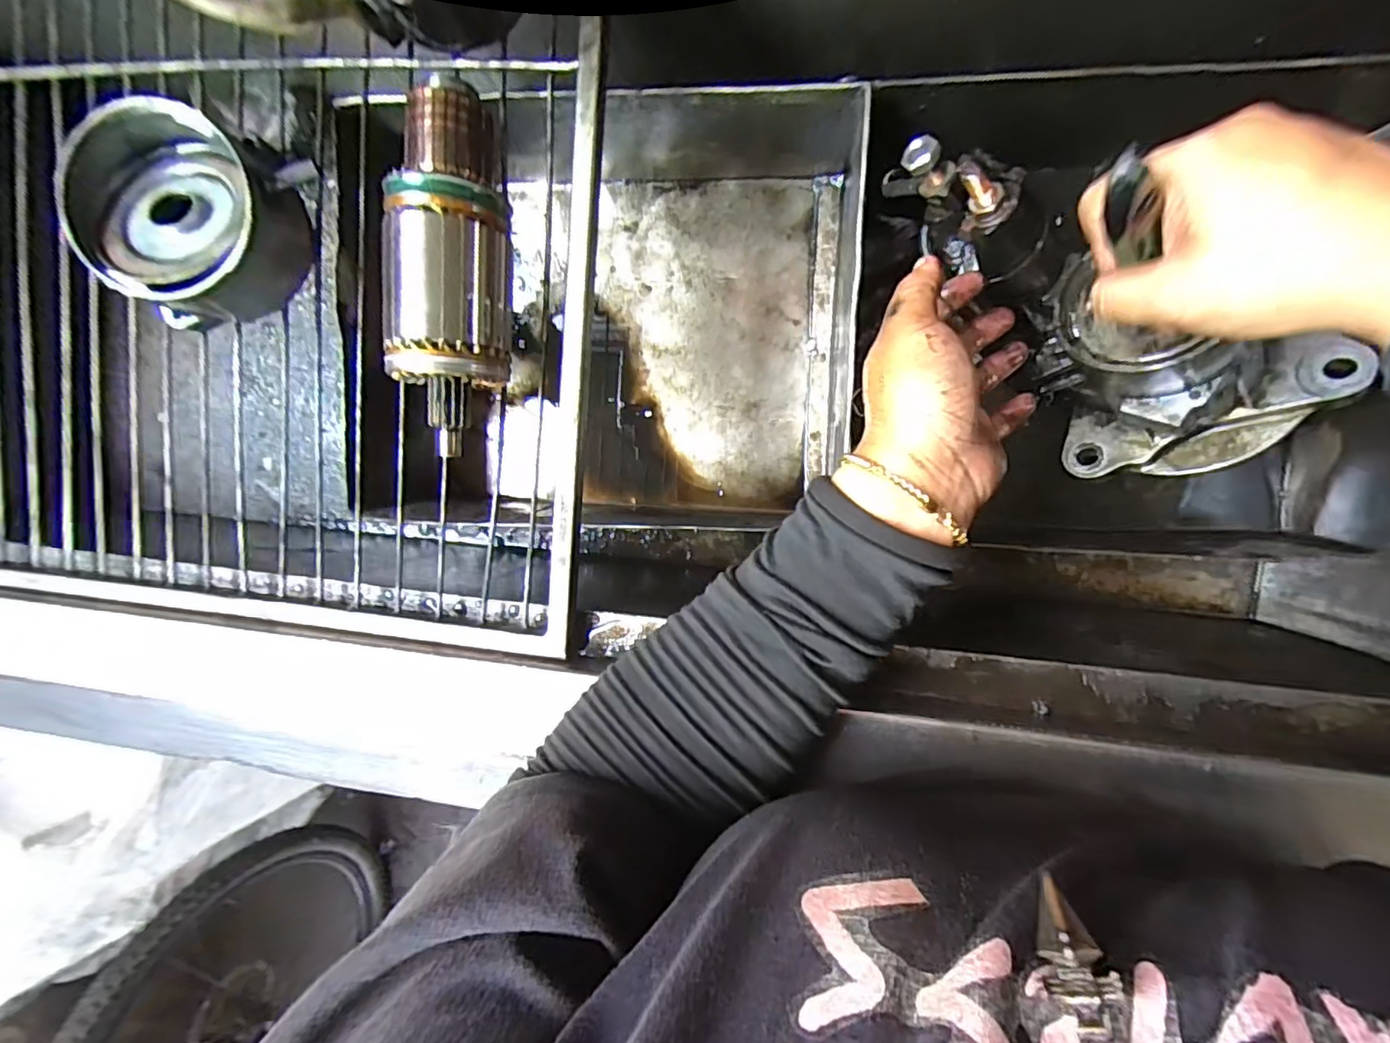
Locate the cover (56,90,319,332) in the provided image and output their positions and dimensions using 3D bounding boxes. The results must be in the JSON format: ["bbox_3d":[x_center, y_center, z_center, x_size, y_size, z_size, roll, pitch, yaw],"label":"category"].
[{"bbox_3d":[-0.252,-0.151,0.300,0.090,0.063,0.098,1,95,8],"label":"cover"}]

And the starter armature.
[{"bbox_3d":[-0.113,-0.131,0.285,0.047,0.050,0.147,8,96,8],"label":"starter armature"}]

